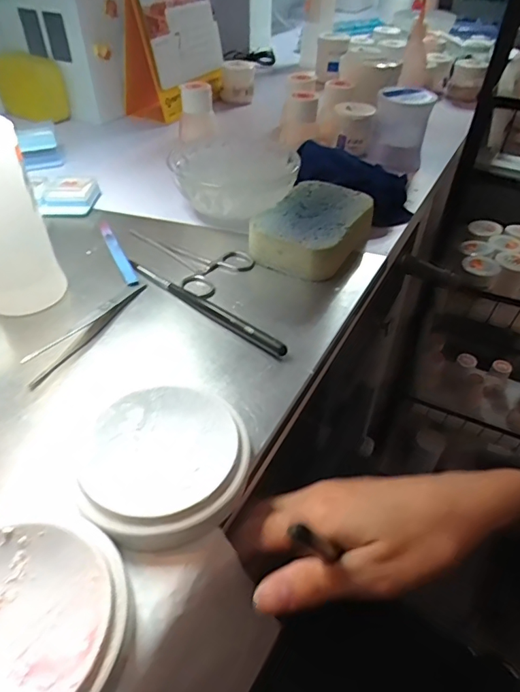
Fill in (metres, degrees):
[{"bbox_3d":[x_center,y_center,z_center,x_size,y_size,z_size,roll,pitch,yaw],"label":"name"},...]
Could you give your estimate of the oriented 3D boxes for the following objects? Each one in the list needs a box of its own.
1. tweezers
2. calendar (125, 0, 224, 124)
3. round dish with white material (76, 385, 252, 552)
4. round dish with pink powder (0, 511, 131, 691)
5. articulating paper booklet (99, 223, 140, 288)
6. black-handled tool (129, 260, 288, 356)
[{"bbox_3d":[-0.122,-0.015,0.334,0.019,0.005,0.118,20,47,19],"label":"tweezers"},{"bbox_3d":[-0.112,-0.416,0.645,0.082,0.152,0.163,16,46,15],"label":"calendar"},{"bbox_3d":[-0.050,0.060,0.247,0.084,0.024,0.082,1,44,-1],"label":"round dish with white material"},{"bbox_3d":[-0.100,0.110,0.191,0.088,0.026,0.079,-17,47,-18],"label":"round dish with pink powder"},{"bbox_3d":[-0.122,-0.082,0.404,0.010,0.006,0.108,-18,47,-20],"label":"articulating paper booklet"},{"bbox_3d":[-0.044,-0.033,0.354,0.159,0.011,0.009,32,51,28],"label":"black-handled tool"}]

